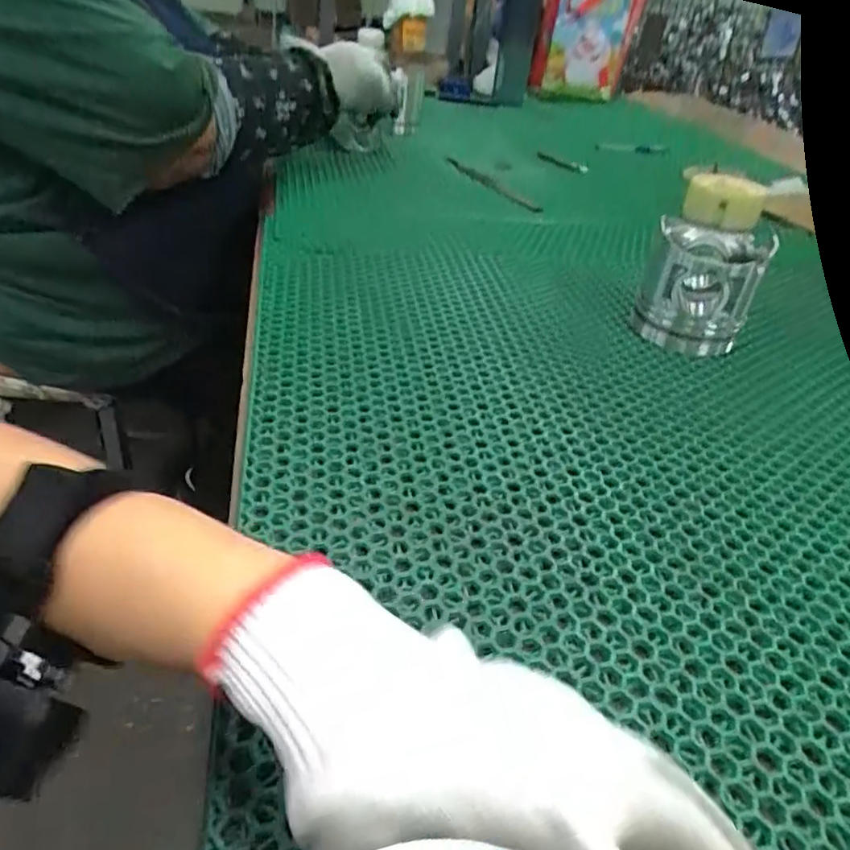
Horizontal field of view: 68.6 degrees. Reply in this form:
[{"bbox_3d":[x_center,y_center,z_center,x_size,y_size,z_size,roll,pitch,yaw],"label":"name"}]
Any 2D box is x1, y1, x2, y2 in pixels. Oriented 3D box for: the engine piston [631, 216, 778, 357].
[{"bbox_3d":[0.234,-0.117,0.536,0.088,0.084,0.084,19,39,17],"label":"engine piston"}]

